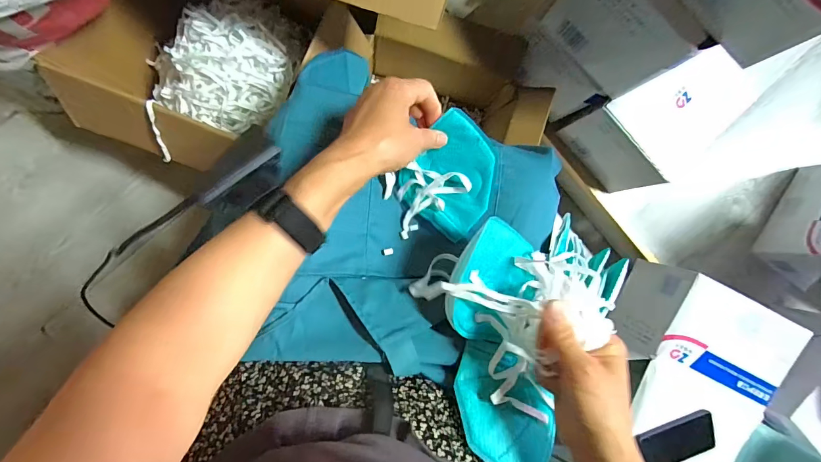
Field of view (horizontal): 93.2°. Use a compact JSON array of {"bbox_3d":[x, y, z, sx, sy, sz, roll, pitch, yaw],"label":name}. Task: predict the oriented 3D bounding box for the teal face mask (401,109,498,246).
[{"bbox_3d":[0.043,-0.055,0.423,0.094,0.020,0.132,28,115,2],"label":"teal face mask"}]

